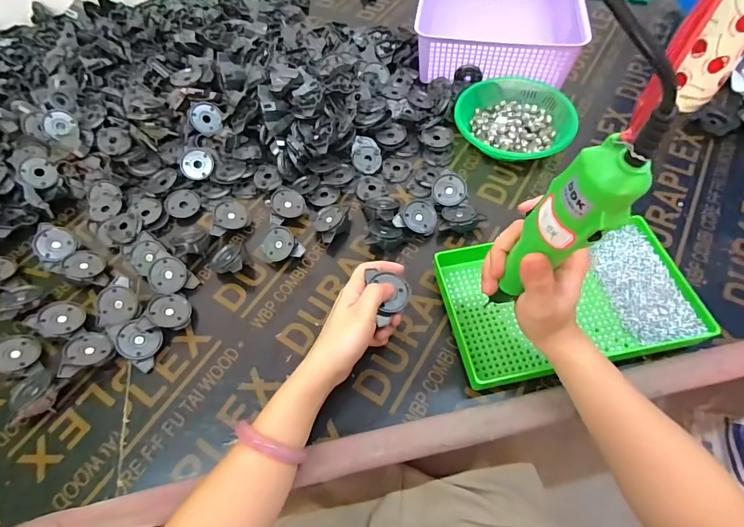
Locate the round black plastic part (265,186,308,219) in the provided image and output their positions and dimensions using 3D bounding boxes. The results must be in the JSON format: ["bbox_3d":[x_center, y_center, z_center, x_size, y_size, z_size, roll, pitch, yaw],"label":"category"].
[{"bbox_3d":[-0.110,-0.077,0.519,0.046,0.013,0.043,7,69,-18],"label":"round black plastic part"}]

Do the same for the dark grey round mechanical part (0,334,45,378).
[{"bbox_3d":[-0.375,0.097,0.427,0.054,0.011,0.044,25,32,-19],"label":"dark grey round mechanical part"}]

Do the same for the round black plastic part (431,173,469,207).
[{"bbox_3d":[0.099,-0.094,0.513,0.044,0.006,0.043,28,89,13],"label":"round black plastic part"}]

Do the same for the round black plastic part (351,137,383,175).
[{"bbox_3d":[-0.008,-0.151,0.560,0.041,0.007,0.056,0,74,-8],"label":"round black plastic part"}]

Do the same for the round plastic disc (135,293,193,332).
[{"bbox_3d":[-0.227,0.053,0.444,0.050,0.014,0.042,5,65,-21],"label":"round plastic disc"}]

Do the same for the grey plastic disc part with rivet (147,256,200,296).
[{"bbox_3d":[-0.235,0.017,0.470,0.041,0.011,0.051,-44,98,-14],"label":"grey plastic disc part with rivet"}]

